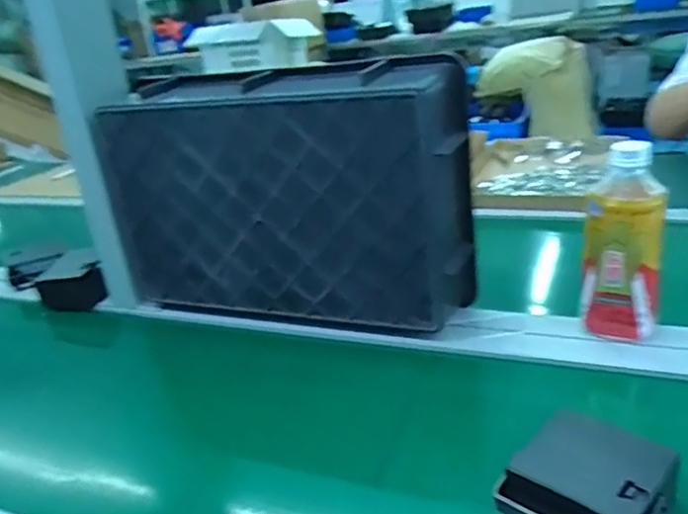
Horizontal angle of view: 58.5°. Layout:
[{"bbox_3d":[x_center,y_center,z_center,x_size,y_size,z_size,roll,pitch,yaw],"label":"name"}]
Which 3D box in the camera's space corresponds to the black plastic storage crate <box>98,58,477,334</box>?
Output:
[{"bbox_3d":[-0.074,-0.060,0.683,0.413,0.248,0.087,3,26,24],"label":"black plastic storage crate"}]

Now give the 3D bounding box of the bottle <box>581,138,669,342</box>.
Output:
[{"bbox_3d":[0.265,-0.018,0.584,0.066,0.173,0.072,4,26,25],"label":"bottle"}]

